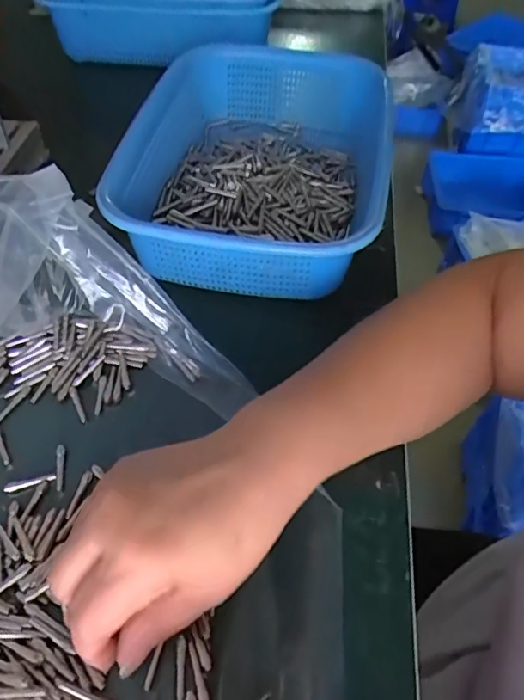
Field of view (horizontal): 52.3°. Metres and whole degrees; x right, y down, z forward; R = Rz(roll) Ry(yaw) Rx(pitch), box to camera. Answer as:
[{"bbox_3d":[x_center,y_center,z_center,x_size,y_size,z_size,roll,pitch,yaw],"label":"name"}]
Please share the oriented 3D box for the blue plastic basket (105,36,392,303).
[{"bbox_3d":[-0.002,-0.165,0.471,0.209,0.080,0.303,14,53,8],"label":"blue plastic basket"}]

